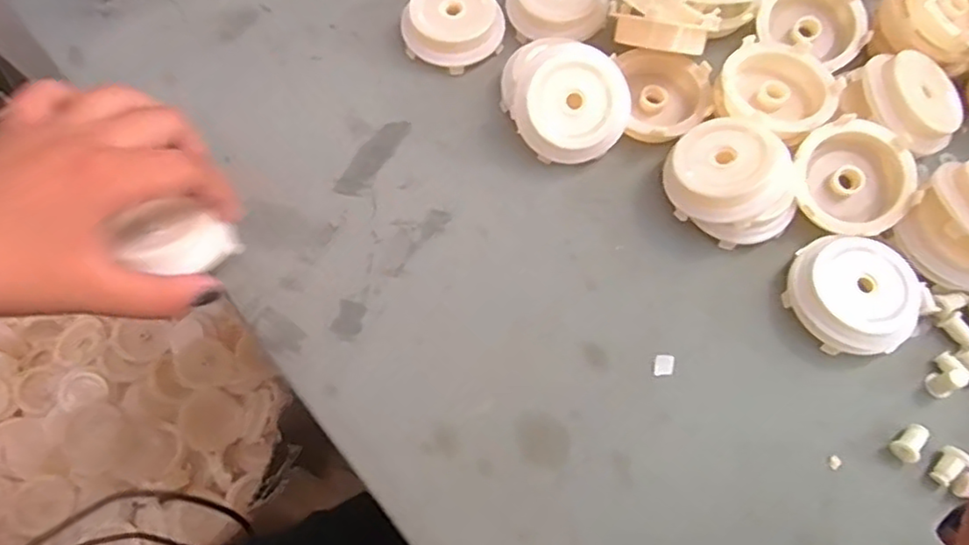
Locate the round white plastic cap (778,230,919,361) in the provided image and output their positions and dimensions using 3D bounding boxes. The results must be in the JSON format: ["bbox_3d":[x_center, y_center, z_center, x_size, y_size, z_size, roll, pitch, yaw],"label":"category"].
[{"bbox_3d":[0.175,0.010,0.305,0.055,0.022,0.056,0,67,-1],"label":"round white plastic cap"}]

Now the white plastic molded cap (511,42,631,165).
[{"bbox_3d":[0.045,-0.086,0.329,0.056,0.013,0.056,0,96,-1],"label":"white plastic molded cap"}]

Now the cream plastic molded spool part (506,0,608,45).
[{"bbox_3d":[0.042,-0.156,0.374,0.055,0.030,0.043,3,67,0],"label":"cream plastic molded spool part"}]

